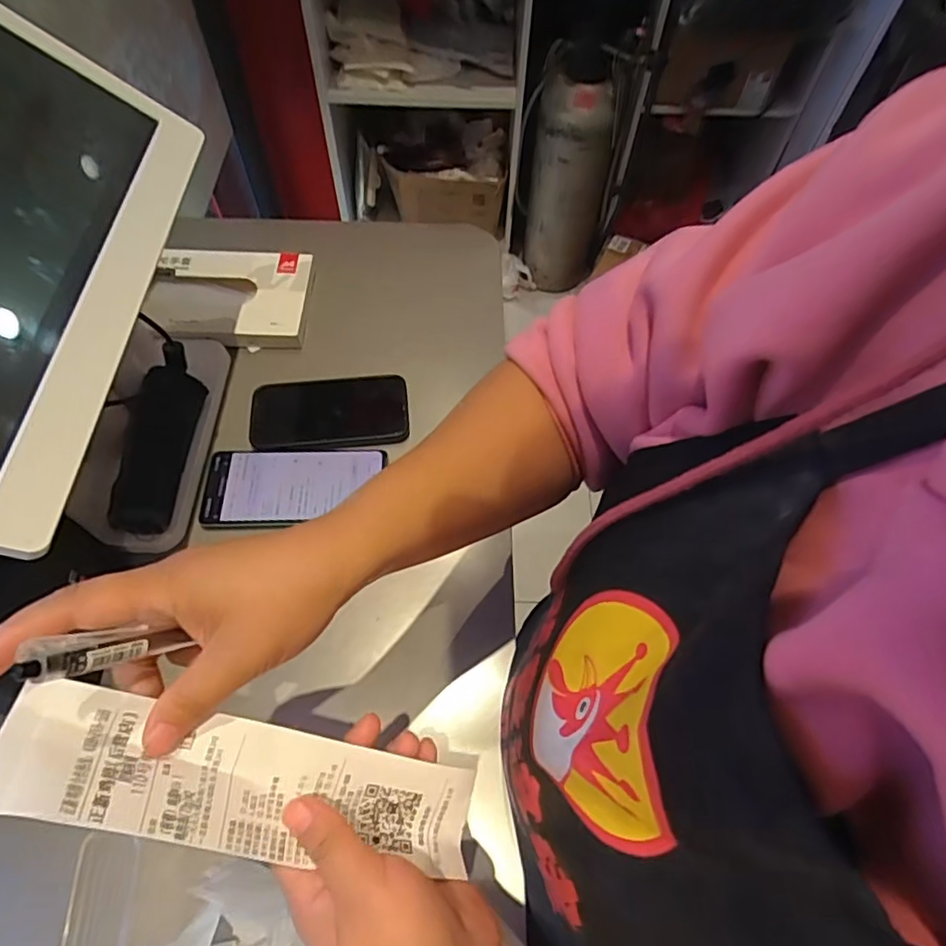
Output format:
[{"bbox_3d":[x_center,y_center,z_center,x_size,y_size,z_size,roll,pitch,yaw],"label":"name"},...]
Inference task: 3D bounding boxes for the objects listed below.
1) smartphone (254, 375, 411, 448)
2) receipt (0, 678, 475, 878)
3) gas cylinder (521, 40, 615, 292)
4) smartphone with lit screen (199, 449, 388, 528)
[{"bbox_3d":[-0.140,-0.062,0.580,0.148,0.007,0.082,-4,60,-4],"label":"smartphone"},{"bbox_3d":[-0.090,0.136,0.257,0.203,0.023,0.050,23,57,-24],"label":"receipt"},{"bbox_3d":[0.259,-0.773,1.624,0.214,0.620,0.172,8,60,2],"label":"gas cylinder"},{"bbox_3d":[-0.164,0.012,0.537,0.158,0.011,0.076,-1,60,-2],"label":"smartphone with lit screen"}]

